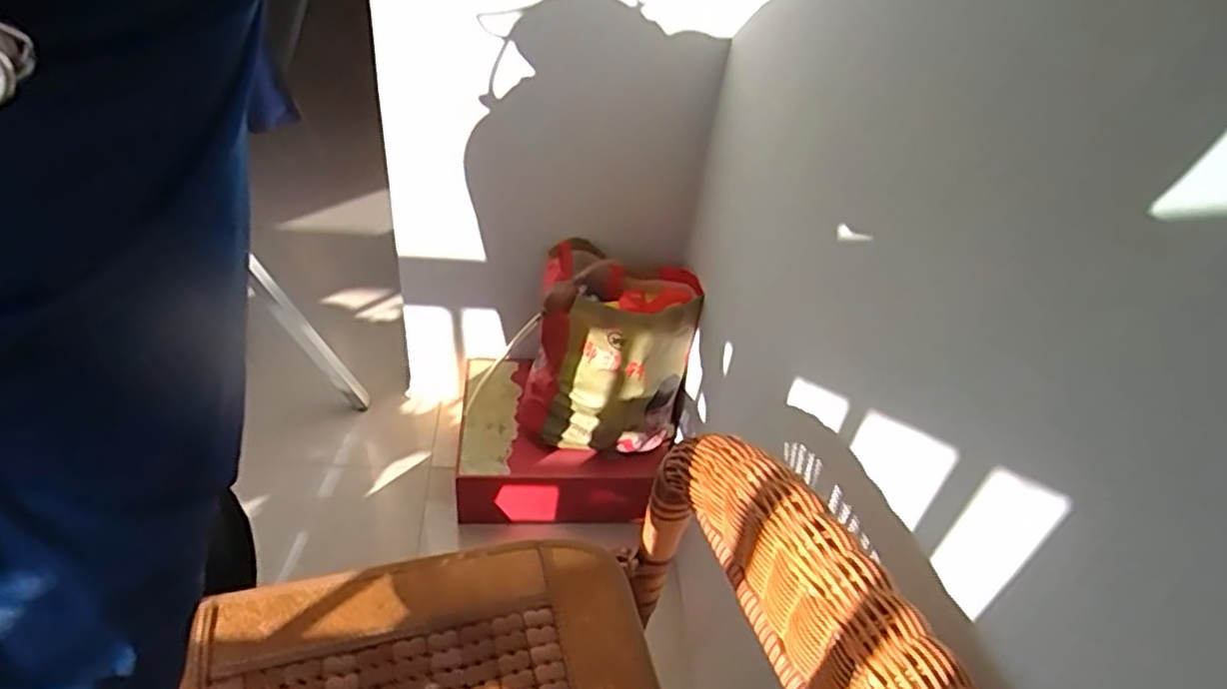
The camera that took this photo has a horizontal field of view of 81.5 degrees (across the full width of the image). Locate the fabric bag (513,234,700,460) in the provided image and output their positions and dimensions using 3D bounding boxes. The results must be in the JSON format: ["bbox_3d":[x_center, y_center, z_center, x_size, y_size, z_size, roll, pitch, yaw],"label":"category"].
[{"bbox_3d":[-0.005,0.007,1.156,0.249,0.268,0.219,11,40,3],"label":"fabric bag"}]

